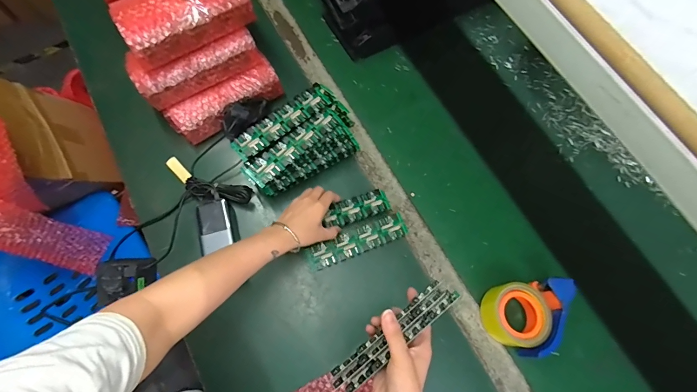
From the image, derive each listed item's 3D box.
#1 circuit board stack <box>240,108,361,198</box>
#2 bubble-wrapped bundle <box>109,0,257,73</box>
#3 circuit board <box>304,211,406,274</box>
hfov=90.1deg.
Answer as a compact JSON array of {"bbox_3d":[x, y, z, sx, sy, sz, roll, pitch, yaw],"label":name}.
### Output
[{"bbox_3d":[-0.081,-0.065,0.622,0.191,0.086,0.068,-37,76,-14],"label":"circuit board stack"},{"bbox_3d":[-0.265,-0.301,0.566,0.202,0.068,0.094,-34,76,-13],"label":"bubble-wrapped bundle"},{"bbox_3d":[0.016,0.081,0.615,0.181,0.009,0.044,-21,72,-10],"label":"circuit board"}]

